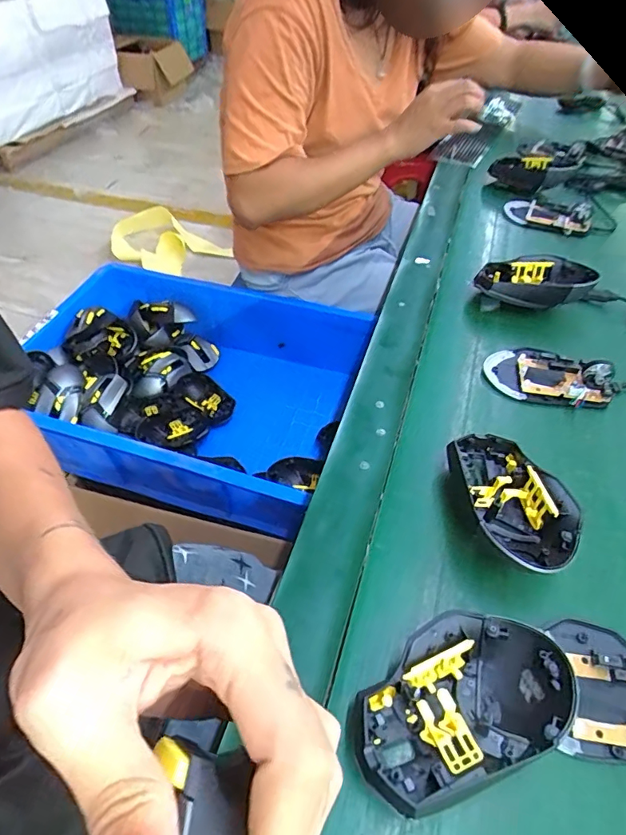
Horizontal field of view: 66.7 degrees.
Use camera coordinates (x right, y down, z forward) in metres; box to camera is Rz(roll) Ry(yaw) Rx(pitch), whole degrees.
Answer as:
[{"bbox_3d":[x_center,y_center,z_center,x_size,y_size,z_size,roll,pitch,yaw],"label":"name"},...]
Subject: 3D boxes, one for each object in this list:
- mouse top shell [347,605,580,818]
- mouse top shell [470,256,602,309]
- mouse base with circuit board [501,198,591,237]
[{"bbox_3d":[0.078,0.156,0.262,0.118,0.041,0.072,-16,53,-13],"label":"mouse top shell"},{"bbox_3d":[0.236,-0.144,0.515,0.112,0.045,0.069,13,52,10],"label":"mouse top shell"},{"bbox_3d":[0.313,-0.273,0.639,0.110,0.027,0.055,25,55,21],"label":"mouse base with circuit board"}]

